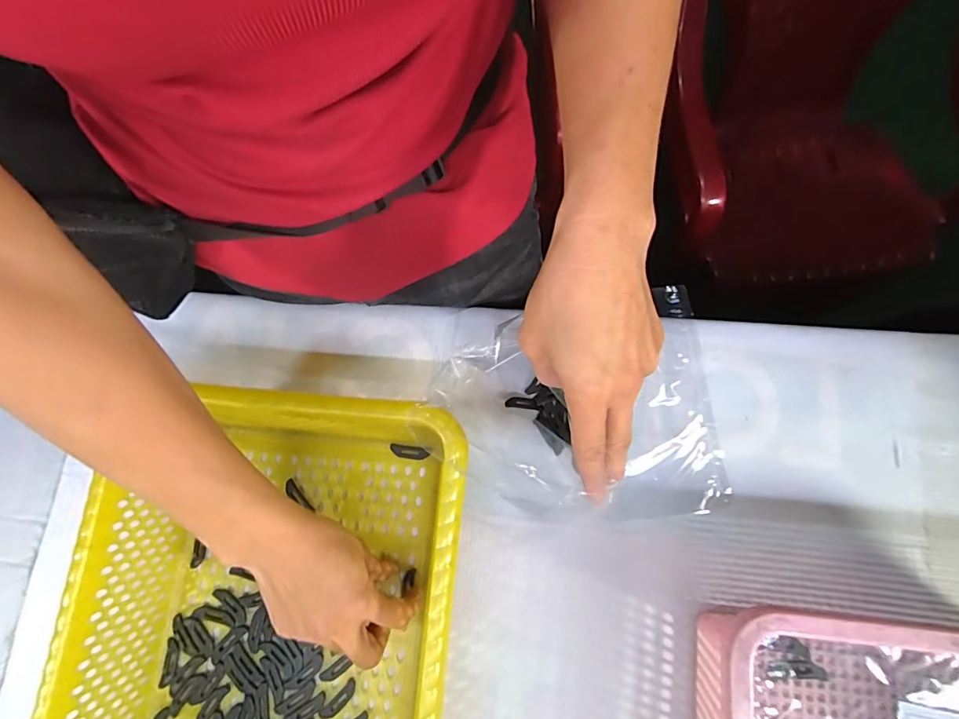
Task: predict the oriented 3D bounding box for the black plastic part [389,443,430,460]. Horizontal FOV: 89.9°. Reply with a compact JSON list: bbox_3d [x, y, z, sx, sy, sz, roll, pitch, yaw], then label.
[{"bbox_3d":[-0.060,0.079,0.407,0.033,0.004,0.012,4,99,12],"label":"black plastic part"}]

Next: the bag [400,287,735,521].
[{"bbox_3d":[0.073,0.050,0.412,0.251,0.022,0.181,-9,77,0],"label":"bag"}]

